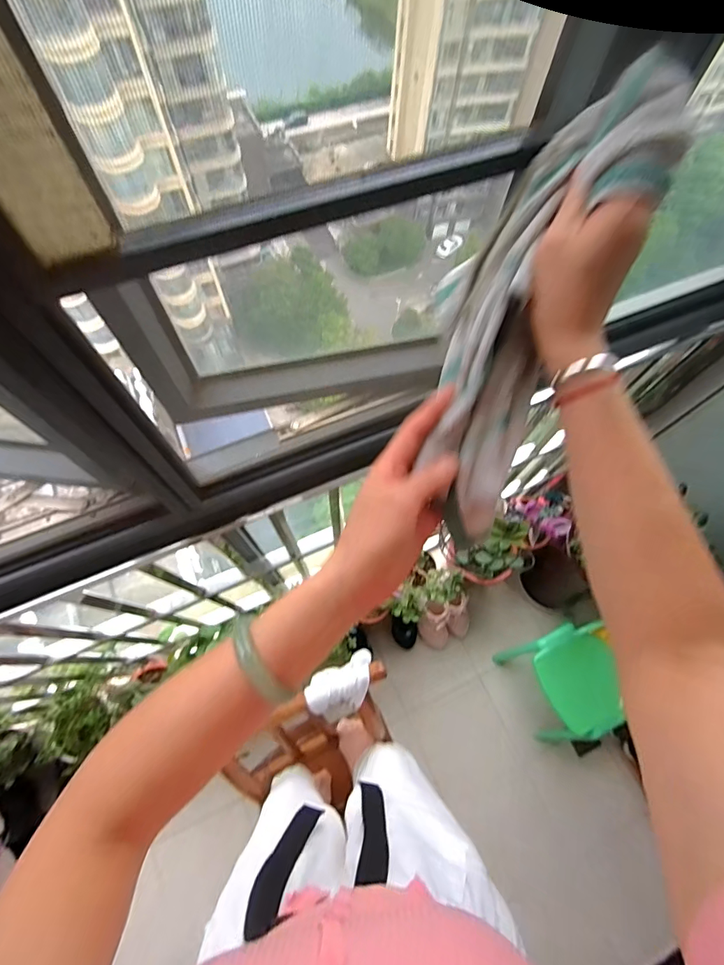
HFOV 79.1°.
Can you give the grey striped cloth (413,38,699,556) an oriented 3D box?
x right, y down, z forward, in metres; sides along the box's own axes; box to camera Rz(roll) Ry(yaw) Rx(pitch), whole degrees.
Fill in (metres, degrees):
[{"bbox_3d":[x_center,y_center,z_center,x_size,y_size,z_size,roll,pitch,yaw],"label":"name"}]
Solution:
[{"bbox_3d":[0.108,-0.105,0.313,0.098,0.051,0.311,20,104,6],"label":"grey striped cloth"}]

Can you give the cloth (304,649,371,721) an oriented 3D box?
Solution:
[{"bbox_3d":[-0.037,0.469,1.009,0.168,0.176,0.101,-27,71,-12],"label":"cloth"}]

